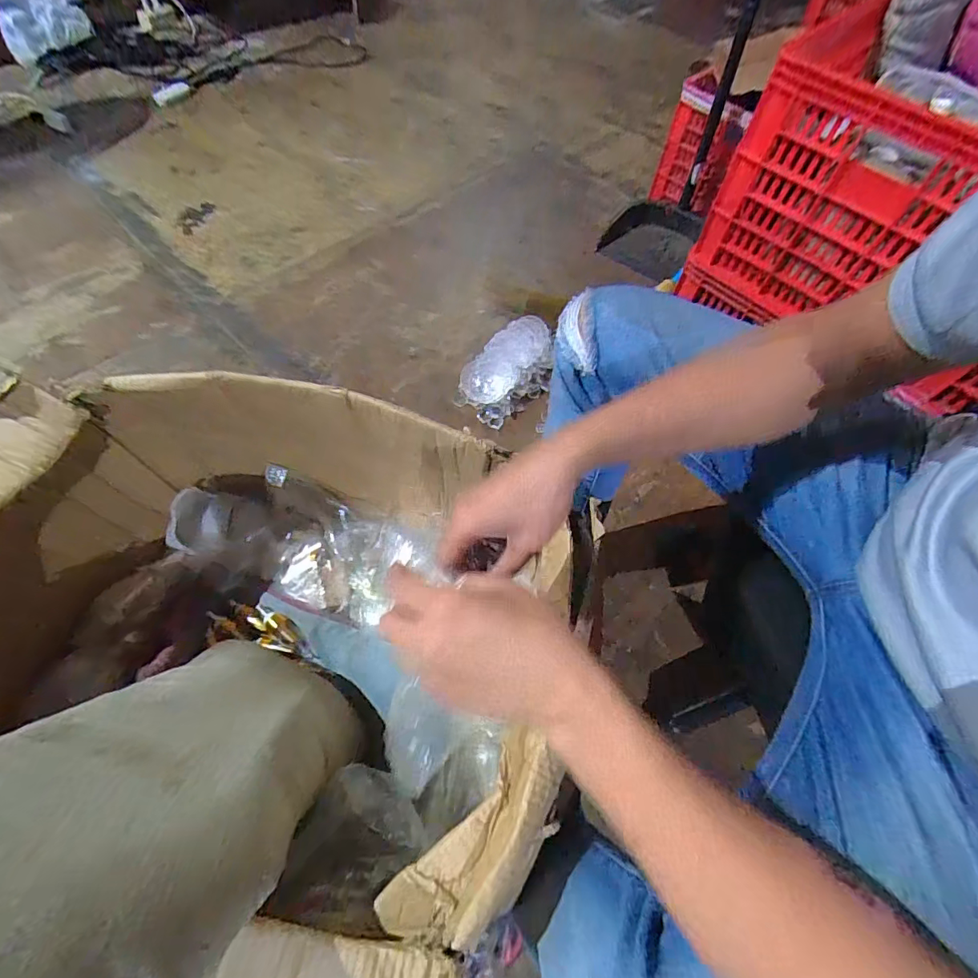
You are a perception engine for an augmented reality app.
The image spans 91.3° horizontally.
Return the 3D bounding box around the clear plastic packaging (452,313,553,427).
[{"bbox_3d":[0.054,-0.283,1.094,0.164,0.090,0.267,34,65,15],"label":"clear plastic packaging"}]

